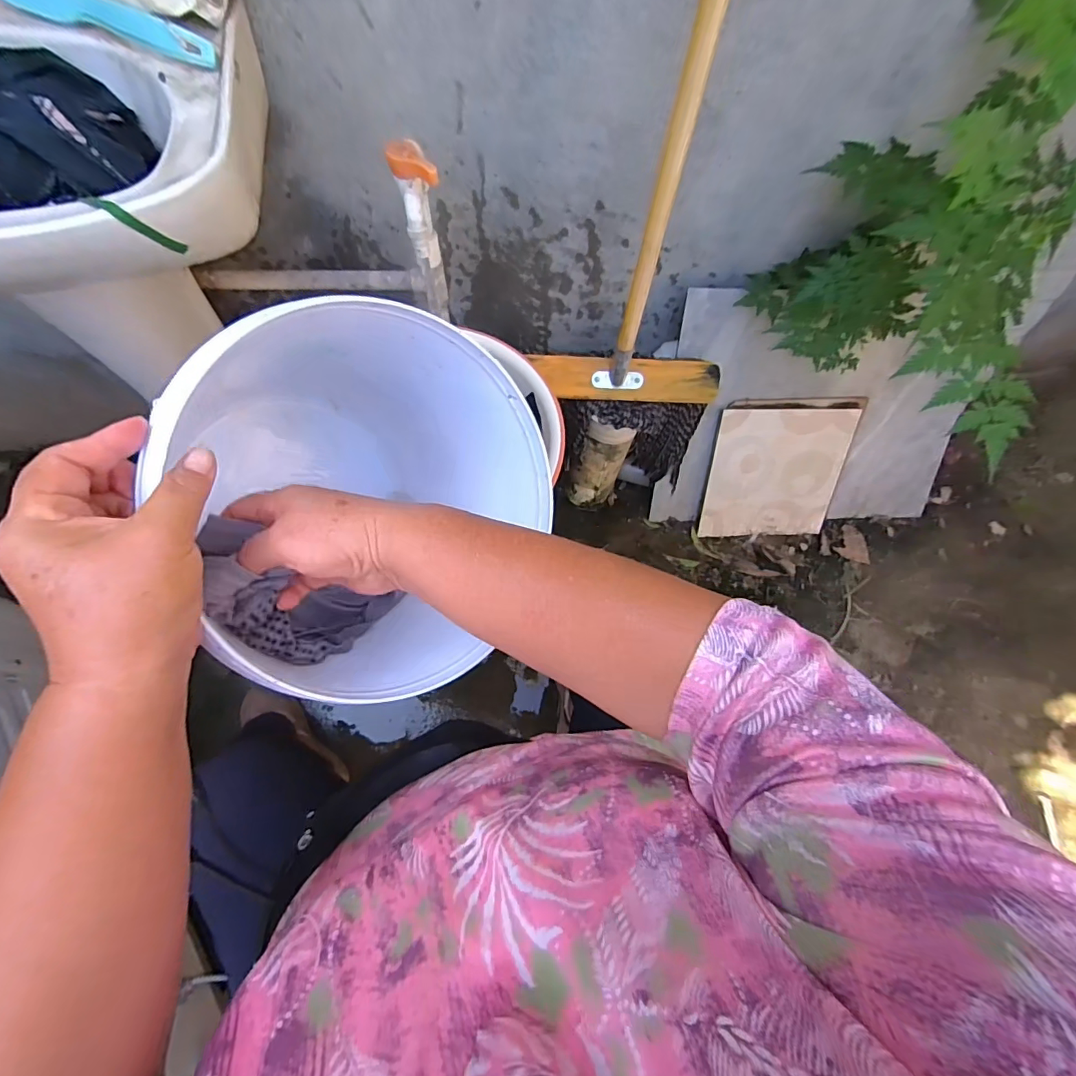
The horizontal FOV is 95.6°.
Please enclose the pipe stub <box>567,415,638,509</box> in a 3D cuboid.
[{"bbox_3d":[0.132,-0.143,1.039,0.089,0.265,0.080,28,68,7],"label":"pipe stub"}]

